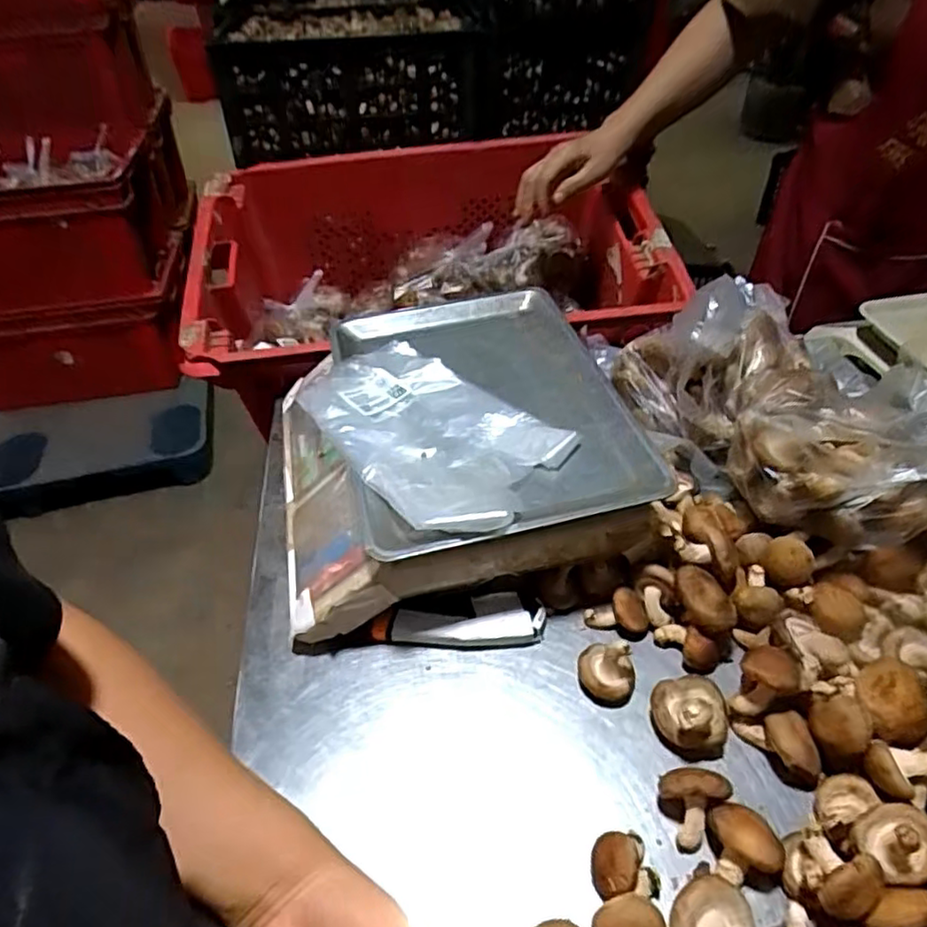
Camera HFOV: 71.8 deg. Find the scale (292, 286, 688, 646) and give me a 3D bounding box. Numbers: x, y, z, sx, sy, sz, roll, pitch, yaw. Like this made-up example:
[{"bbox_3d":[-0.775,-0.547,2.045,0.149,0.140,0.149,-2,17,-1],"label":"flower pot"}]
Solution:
[{"bbox_3d":[-0.022,-0.025,0.620,0.314,0.114,0.339,-10,44,-8],"label":"scale"}]

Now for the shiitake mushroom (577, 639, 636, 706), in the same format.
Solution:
[{"bbox_3d":[0.108,0.155,0.484,0.043,0.045,0.038,21,49,23],"label":"shiitake mushroom"}]

